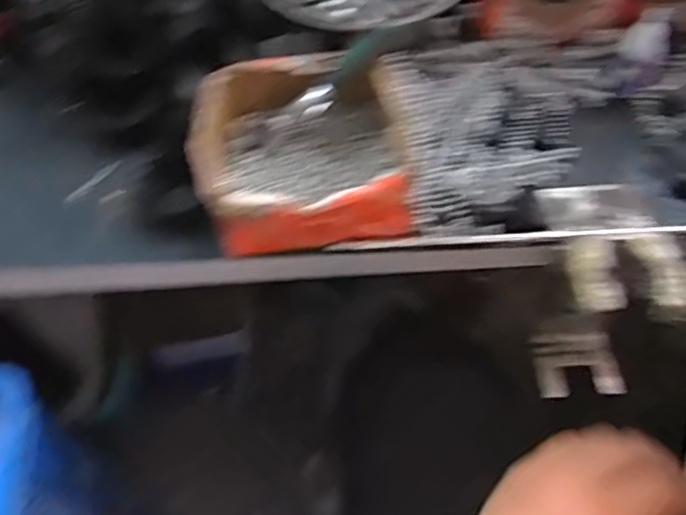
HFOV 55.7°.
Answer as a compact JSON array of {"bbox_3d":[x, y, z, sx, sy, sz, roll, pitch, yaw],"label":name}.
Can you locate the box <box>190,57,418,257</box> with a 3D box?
[{"bbox_3d":[-0.031,-0.082,0.515,0.162,0.071,0.159,-8,57,-3],"label":"box"}]

